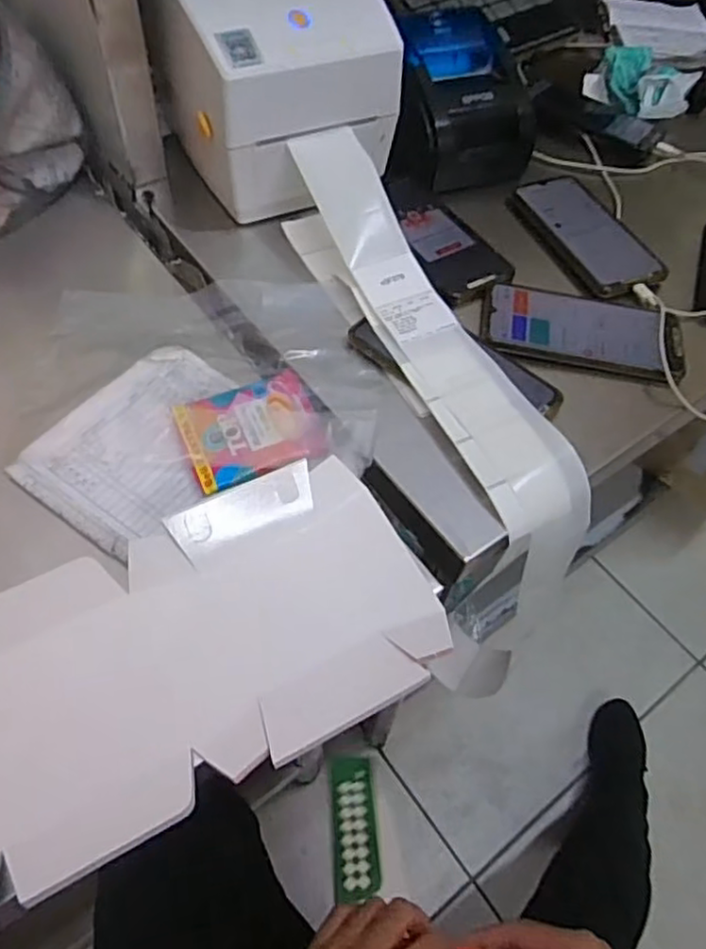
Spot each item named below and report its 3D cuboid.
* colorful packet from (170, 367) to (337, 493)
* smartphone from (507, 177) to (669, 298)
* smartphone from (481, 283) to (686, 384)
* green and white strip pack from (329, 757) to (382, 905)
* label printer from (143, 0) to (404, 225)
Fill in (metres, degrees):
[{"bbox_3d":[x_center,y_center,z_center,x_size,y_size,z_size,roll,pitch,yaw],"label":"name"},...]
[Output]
[{"bbox_3d":[-0.075,-0.035,0.511,0.106,0.011,0.087,-20,60,-17],"label":"colorful packet"},{"bbox_3d":[0.224,-0.243,0.654,0.081,0.007,0.176,-19,60,-16],"label":"smartphone"},{"bbox_3d":[0.199,-0.127,0.570,0.171,0.011,0.083,11,56,3],"label":"smartphone"},{"bbox_3d":[0.001,0.253,0.484,0.033,0.005,0.096,-14,42,8],"label":"green and white strip pack"},{"bbox_3d":[-0.073,-0.373,0.613,0.173,0.151,0.207,-23,61,-19],"label":"label printer"}]

